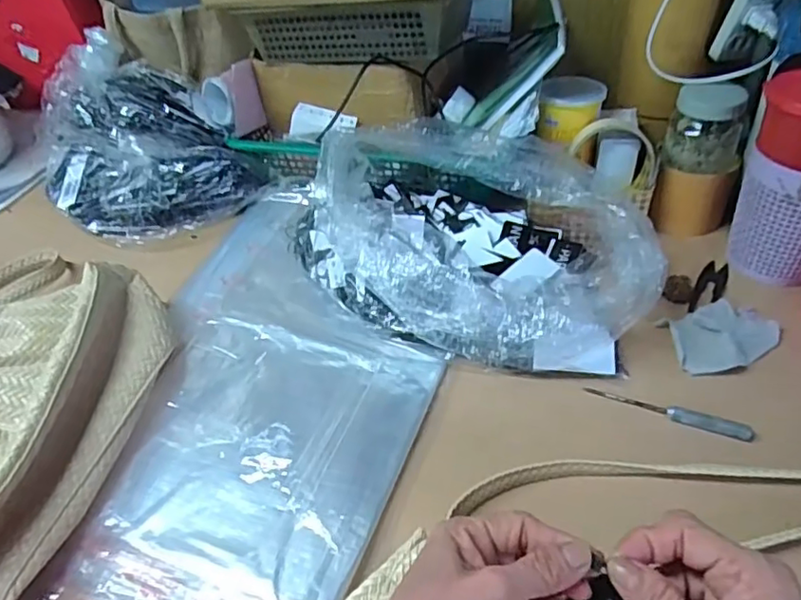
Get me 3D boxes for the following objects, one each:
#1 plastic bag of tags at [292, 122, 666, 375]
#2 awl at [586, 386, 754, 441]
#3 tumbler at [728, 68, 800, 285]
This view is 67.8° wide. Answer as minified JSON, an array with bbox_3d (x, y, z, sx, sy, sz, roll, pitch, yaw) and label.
[{"bbox_3d":[0.057,-0.062,0.534,0.325,0.119,0.220,21,50,27],"label":"plastic bag of tags"},{"bbox_3d":[0.205,0.086,0.460,0.118,0.010,0.012,14,47,21],"label":"awl"},{"bbox_3d":[0.343,-0.102,0.518,0.090,0.162,0.074,23,51,29],"label":"tumbler"}]

